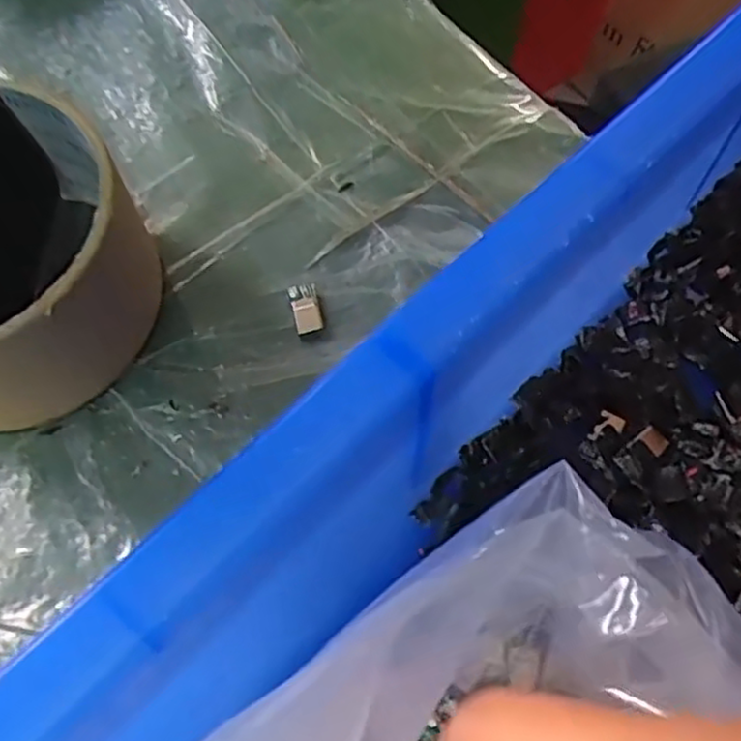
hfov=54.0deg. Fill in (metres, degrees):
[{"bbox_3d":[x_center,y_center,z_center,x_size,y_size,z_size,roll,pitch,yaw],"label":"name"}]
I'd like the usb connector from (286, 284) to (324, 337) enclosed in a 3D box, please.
[{"bbox_3d":[-0.019,-0.018,0.216,0.008,0.004,0.016,-10,65,-7],"label":"usb connector"}]

